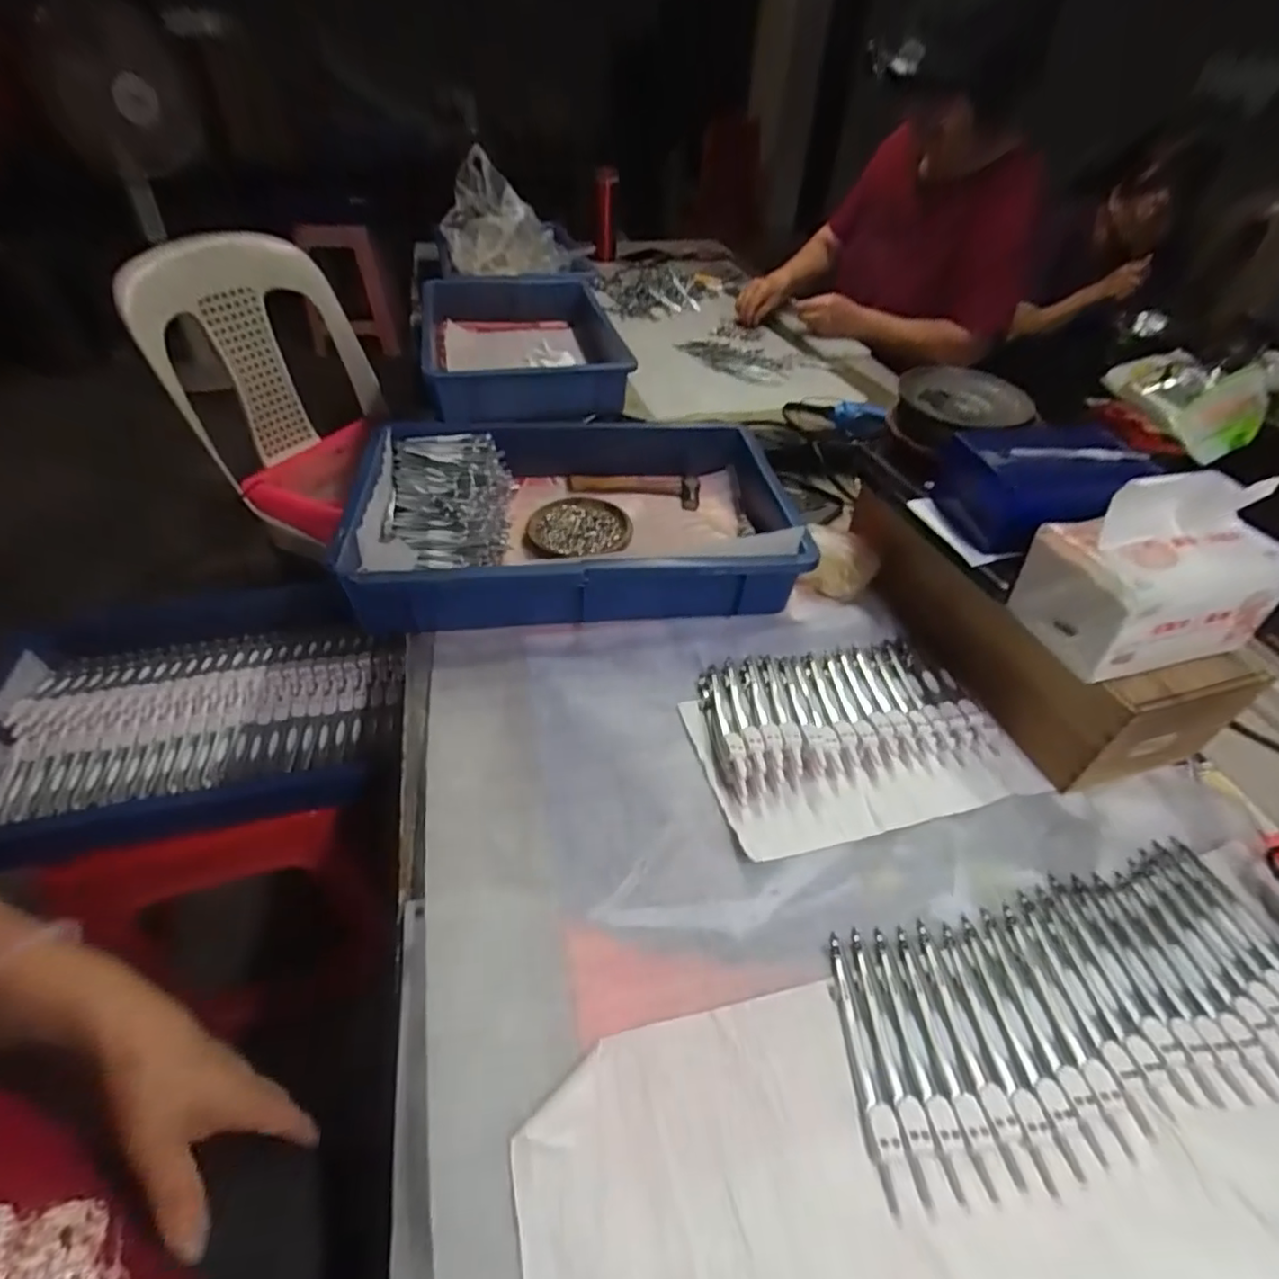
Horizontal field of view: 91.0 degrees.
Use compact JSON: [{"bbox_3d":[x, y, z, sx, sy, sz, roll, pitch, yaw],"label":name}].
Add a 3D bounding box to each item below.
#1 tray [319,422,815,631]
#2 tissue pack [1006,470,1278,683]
[{"bbox_3d":[-0.055,-0.140,0.663,0.438,0.076,0.318,-3,43,-4],"label":"tray"},{"bbox_3d":[0.358,-0.050,0.431,0.132,0.112,0.091,-8,43,-10],"label":"tissue pack"}]

